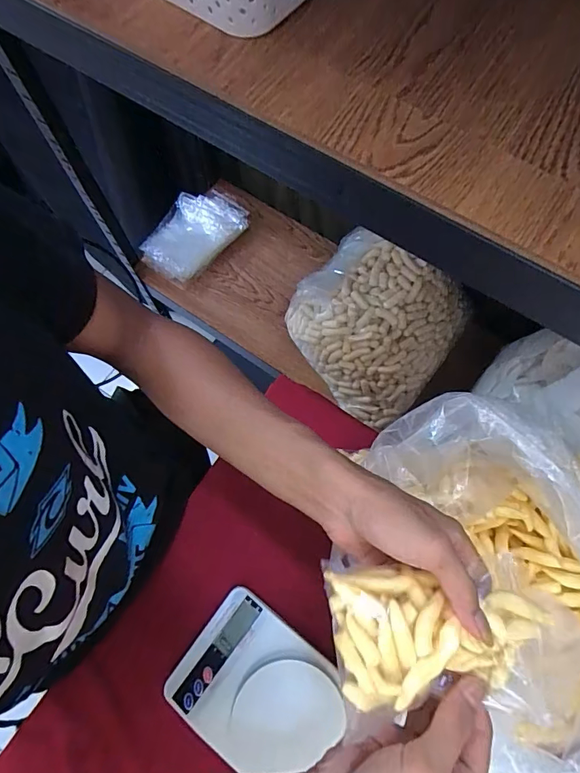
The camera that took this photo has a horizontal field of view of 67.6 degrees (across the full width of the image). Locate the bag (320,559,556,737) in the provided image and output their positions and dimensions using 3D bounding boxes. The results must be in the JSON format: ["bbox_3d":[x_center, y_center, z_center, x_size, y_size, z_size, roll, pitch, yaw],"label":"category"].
[{"bbox_3d":[0.095,0.155,0.268,0.141,0.029,0.085,-1,70,-1],"label":"bag"}]

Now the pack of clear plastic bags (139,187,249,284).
[{"bbox_3d":[-0.187,-0.305,0.864,0.120,0.052,0.204,37,75,14],"label":"pack of clear plastic bags"}]

